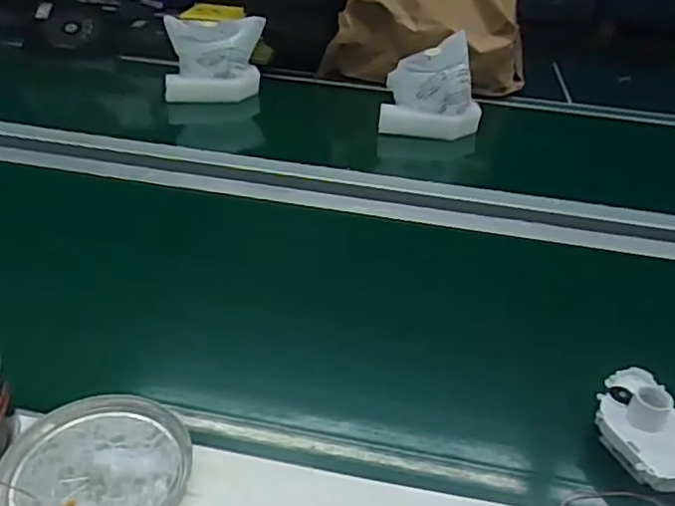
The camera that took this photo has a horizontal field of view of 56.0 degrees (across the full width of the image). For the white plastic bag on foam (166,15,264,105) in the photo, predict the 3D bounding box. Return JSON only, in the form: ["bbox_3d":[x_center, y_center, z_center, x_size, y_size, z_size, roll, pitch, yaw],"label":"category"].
[{"bbox_3d":[-0.220,-0.349,1.141,0.168,0.125,0.106,-3,33,-11],"label":"white plastic bag on foam"}]

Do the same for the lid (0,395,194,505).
[{"bbox_3d":[-0.174,0.152,0.457,0.128,0.013,0.126,3,32,-2],"label":"lid"}]

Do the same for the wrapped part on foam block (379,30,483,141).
[{"bbox_3d":[0.161,-0.274,1.051,0.157,0.143,0.085,10,32,8],"label":"wrapped part on foam block"}]

